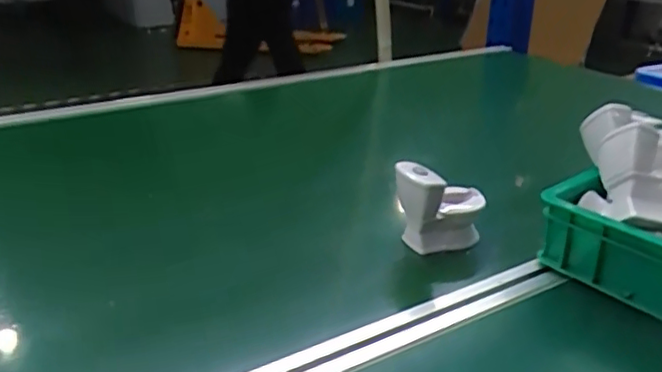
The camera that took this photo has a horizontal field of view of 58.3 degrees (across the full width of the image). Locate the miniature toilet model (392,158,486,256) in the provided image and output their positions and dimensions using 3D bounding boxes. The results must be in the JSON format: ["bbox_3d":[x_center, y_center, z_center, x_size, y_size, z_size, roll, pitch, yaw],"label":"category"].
[{"bbox_3d":[0.124,0.020,0.670,0.100,0.106,0.046,-13,28,-25],"label":"miniature toilet model"}]

